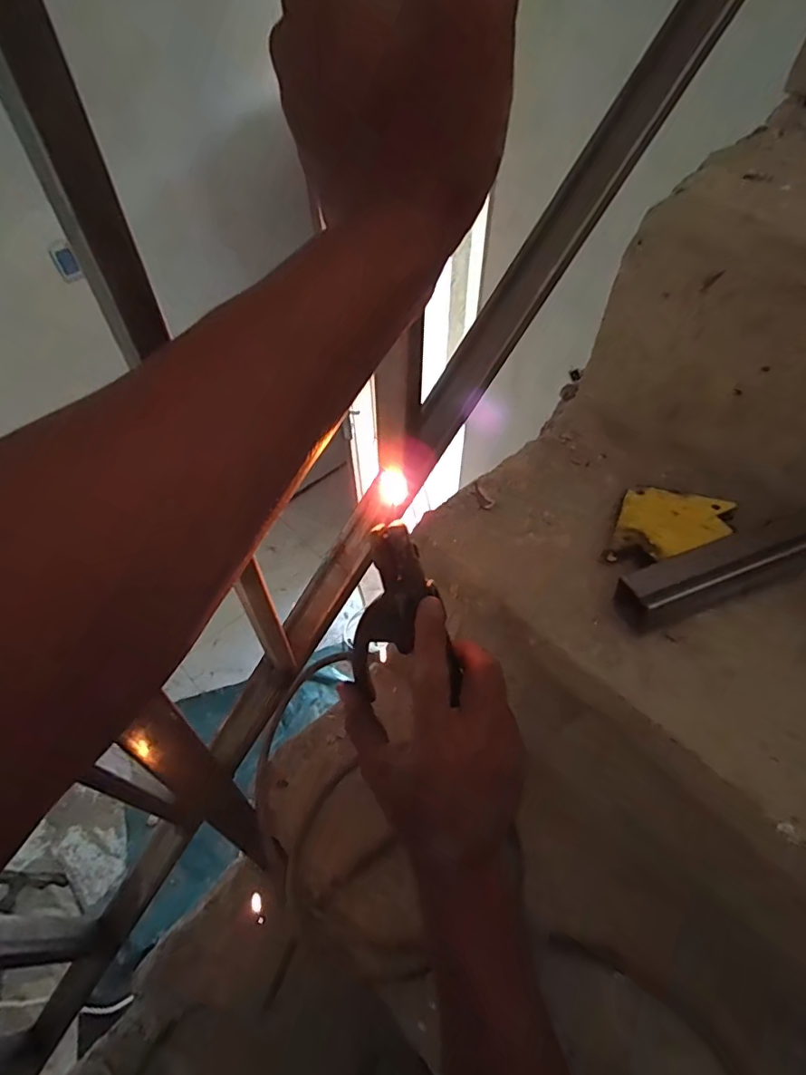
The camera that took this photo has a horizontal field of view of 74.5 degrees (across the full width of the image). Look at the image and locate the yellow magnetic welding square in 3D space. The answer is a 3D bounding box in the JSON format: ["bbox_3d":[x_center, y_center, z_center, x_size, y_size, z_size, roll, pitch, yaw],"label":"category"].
[{"bbox_3d":[0.211,-0.007,0.419,0.076,0.024,0.084,23,59,17],"label":"yellow magnetic welding square"}]

